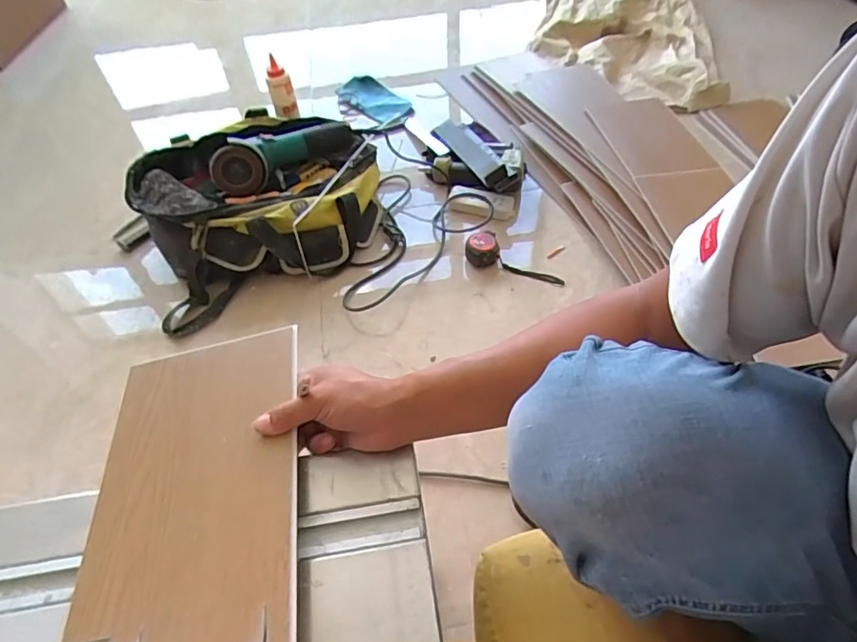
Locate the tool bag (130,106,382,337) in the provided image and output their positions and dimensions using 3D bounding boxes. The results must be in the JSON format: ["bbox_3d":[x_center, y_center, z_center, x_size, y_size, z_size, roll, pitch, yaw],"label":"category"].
[{"bbox_3d":[-0.316,-0.234,1.001,0.460,0.169,0.360,-22,54,-14],"label":"tool bag"}]

